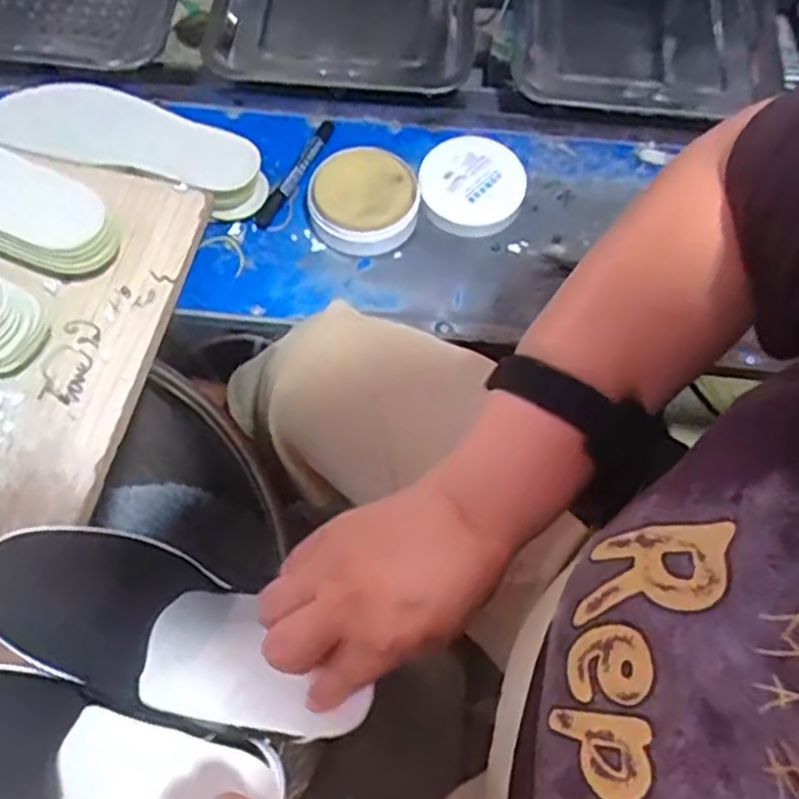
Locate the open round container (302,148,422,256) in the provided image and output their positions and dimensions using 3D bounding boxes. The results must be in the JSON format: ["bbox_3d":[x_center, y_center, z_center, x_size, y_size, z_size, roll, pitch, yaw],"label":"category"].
[{"bbox_3d":[-0.036,-0.189,0.703,0.100,0.046,0.100,0,64,-1],"label":"open round container"}]

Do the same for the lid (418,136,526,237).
[{"bbox_3d":[0.072,-0.210,0.719,0.097,0.018,0.112,31,75,-1],"label":"lid"}]

